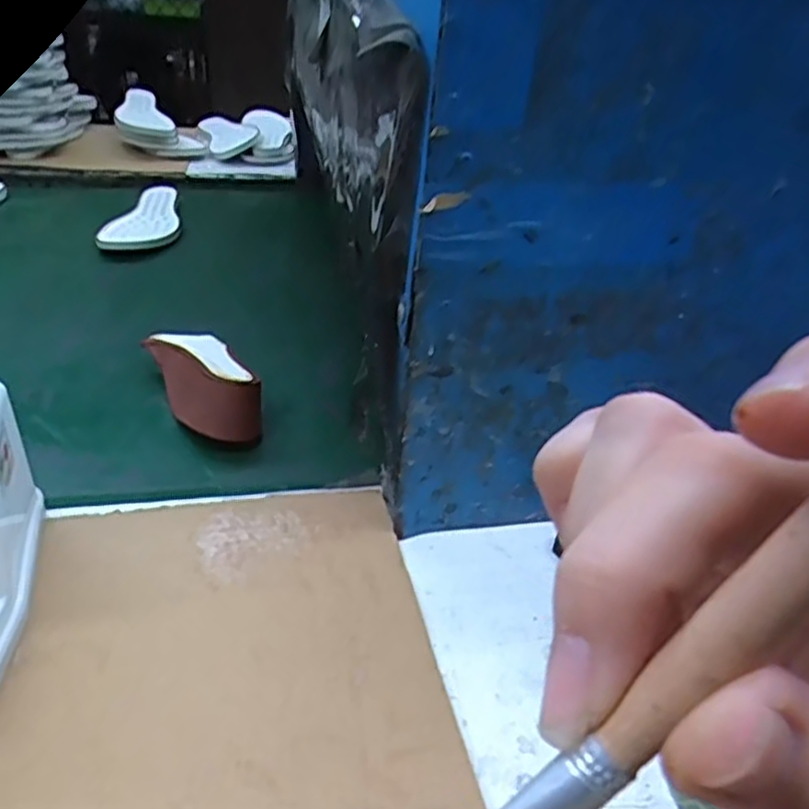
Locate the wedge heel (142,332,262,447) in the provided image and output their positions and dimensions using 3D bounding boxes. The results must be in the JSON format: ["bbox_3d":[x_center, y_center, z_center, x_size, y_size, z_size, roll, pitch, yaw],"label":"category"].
[{"bbox_3d":[-0.176,-0.024,0.625,0.073,0.050,0.167,-13,36,-27],"label":"wedge heel"}]

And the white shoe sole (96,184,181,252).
[{"bbox_3d":[-0.360,-0.264,0.978,0.092,0.016,0.223,1,38,-8],"label":"white shoe sole"}]

